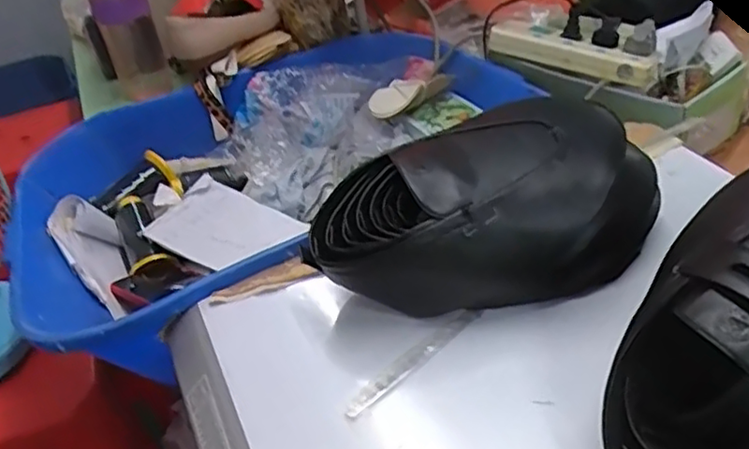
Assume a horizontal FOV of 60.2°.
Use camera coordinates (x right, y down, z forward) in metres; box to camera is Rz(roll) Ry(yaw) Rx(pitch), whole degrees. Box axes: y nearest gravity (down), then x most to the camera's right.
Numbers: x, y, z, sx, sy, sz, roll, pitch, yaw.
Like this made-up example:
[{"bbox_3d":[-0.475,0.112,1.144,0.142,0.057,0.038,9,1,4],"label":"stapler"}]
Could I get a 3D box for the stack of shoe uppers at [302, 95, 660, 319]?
[{"bbox_3d":[0.087,-0.005,0.519,0.264,0.112,0.135,-21,40,-16],"label":"stack of shoe uppers"}]

